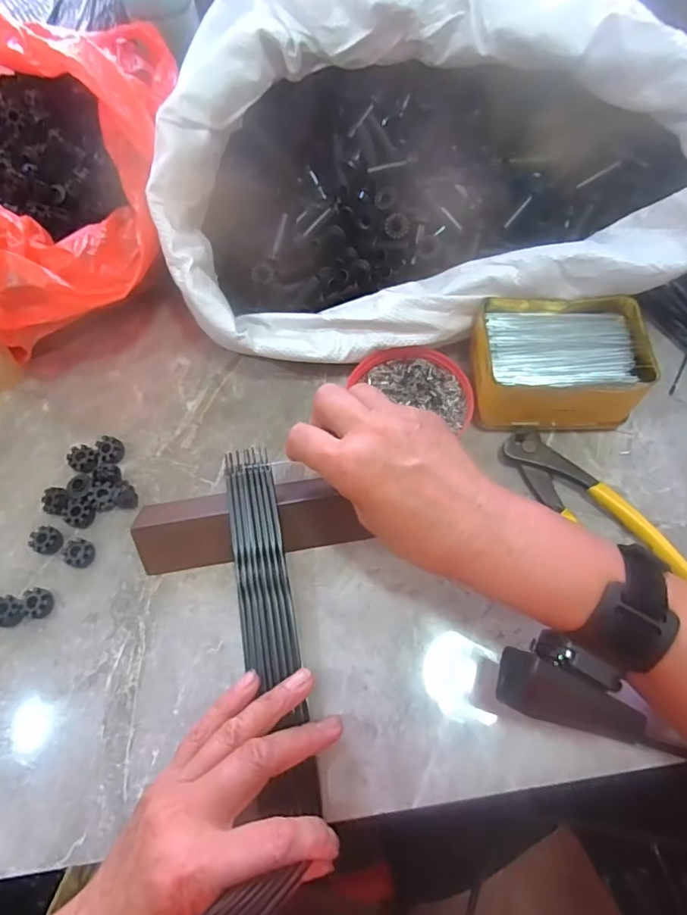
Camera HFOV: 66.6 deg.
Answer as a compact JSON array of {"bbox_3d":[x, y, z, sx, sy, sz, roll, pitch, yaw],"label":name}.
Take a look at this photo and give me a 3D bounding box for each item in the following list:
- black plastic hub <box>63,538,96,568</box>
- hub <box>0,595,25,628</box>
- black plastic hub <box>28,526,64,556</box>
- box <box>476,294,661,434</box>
[{"bbox_3d":[-0.182,0.065,0.358,0.018,0.013,0.018,-1,64,2],"label":"black plastic hub"},{"bbox_3d":[-0.220,0.102,0.344,0.020,0.013,0.017,25,68,14],"label":"hub"},{"bbox_3d":[-0.205,0.058,0.363,0.020,0.013,0.018,24,68,14],"label":"black plastic hub"},{"bbox_3d":[0.151,-0.067,0.379,0.111,0.059,0.083,-3,64,2],"label":"box"}]

